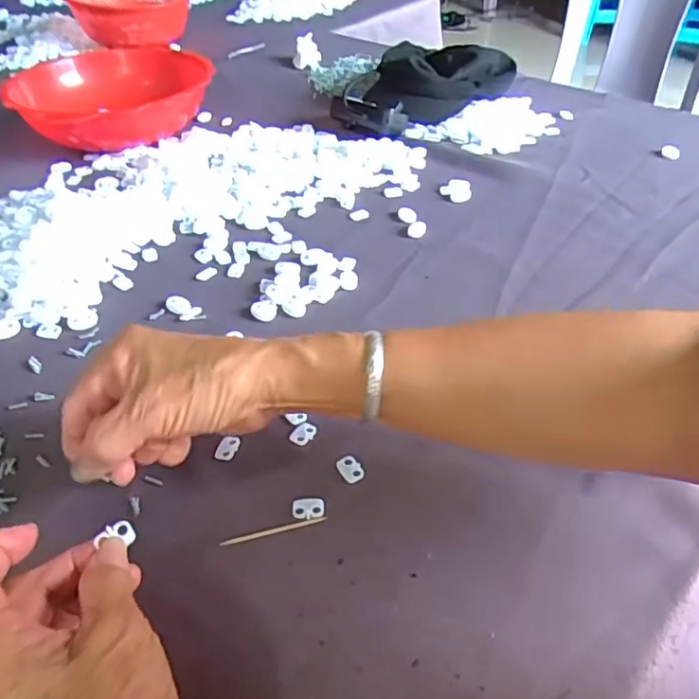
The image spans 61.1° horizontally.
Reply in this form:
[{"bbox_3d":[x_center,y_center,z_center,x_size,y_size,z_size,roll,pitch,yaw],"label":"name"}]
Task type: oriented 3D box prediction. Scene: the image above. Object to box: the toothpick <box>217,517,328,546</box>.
[{"bbox_3d":[-0.044,0.104,0.343,0.062,0.004,0.004,-10,44,-10],"label":"toothpick"}]

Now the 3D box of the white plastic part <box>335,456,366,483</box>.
[{"bbox_3d":[0.001,0.074,0.372,0.013,0.004,0.019,-22,47,-22],"label":"white plastic part"}]

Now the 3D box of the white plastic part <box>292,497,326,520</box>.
[{"bbox_3d":[-0.024,0.093,0.352,0.019,0.004,0.014,0,43,-1],"label":"white plastic part"}]

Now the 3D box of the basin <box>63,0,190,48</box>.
[{"bbox_3d":[-0.425,-0.655,1.135,0.209,0.097,0.209,0,43,0],"label":"basin"}]

